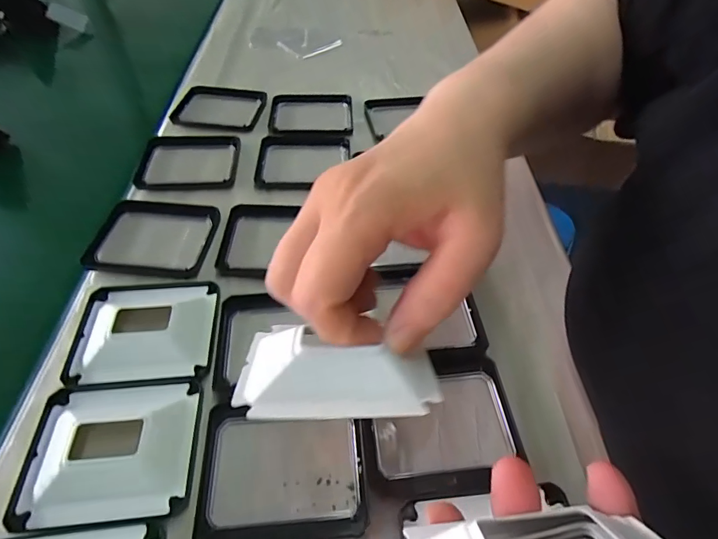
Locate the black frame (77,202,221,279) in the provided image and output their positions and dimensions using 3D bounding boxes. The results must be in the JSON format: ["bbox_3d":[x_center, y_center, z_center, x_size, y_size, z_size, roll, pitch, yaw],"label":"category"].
[{"bbox_3d":[-0.149,-0.024,0.311,0.083,0.005,0.071,6,49,3],"label":"black frame"}]

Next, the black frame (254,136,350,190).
[{"bbox_3d":[-0.048,-0.095,0.377,0.082,0.009,0.069,-4,50,-5],"label":"black frame"}]

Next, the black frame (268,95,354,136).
[{"bbox_3d":[-0.047,-0.149,0.417,0.083,0.007,0.070,-1,49,-3],"label":"black frame"}]

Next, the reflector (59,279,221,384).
[{"bbox_3d":[-0.130,0.033,0.257,0.080,0.013,0.068,-4,50,-5],"label":"reflector"}]

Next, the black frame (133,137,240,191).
[{"bbox_3d":[-0.148,-0.095,0.369,0.088,0.007,0.067,-4,50,-5],"label":"black frame"}]

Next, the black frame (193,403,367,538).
[{"bbox_3d":[-0.038,0.098,0.212,0.079,0.005,0.065,-3,49,-4],"label":"black frame"}]

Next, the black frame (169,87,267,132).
[{"bbox_3d":[-0.138,-0.160,0.422,0.083,0.005,0.070,5,49,2],"label":"black frame"}]

